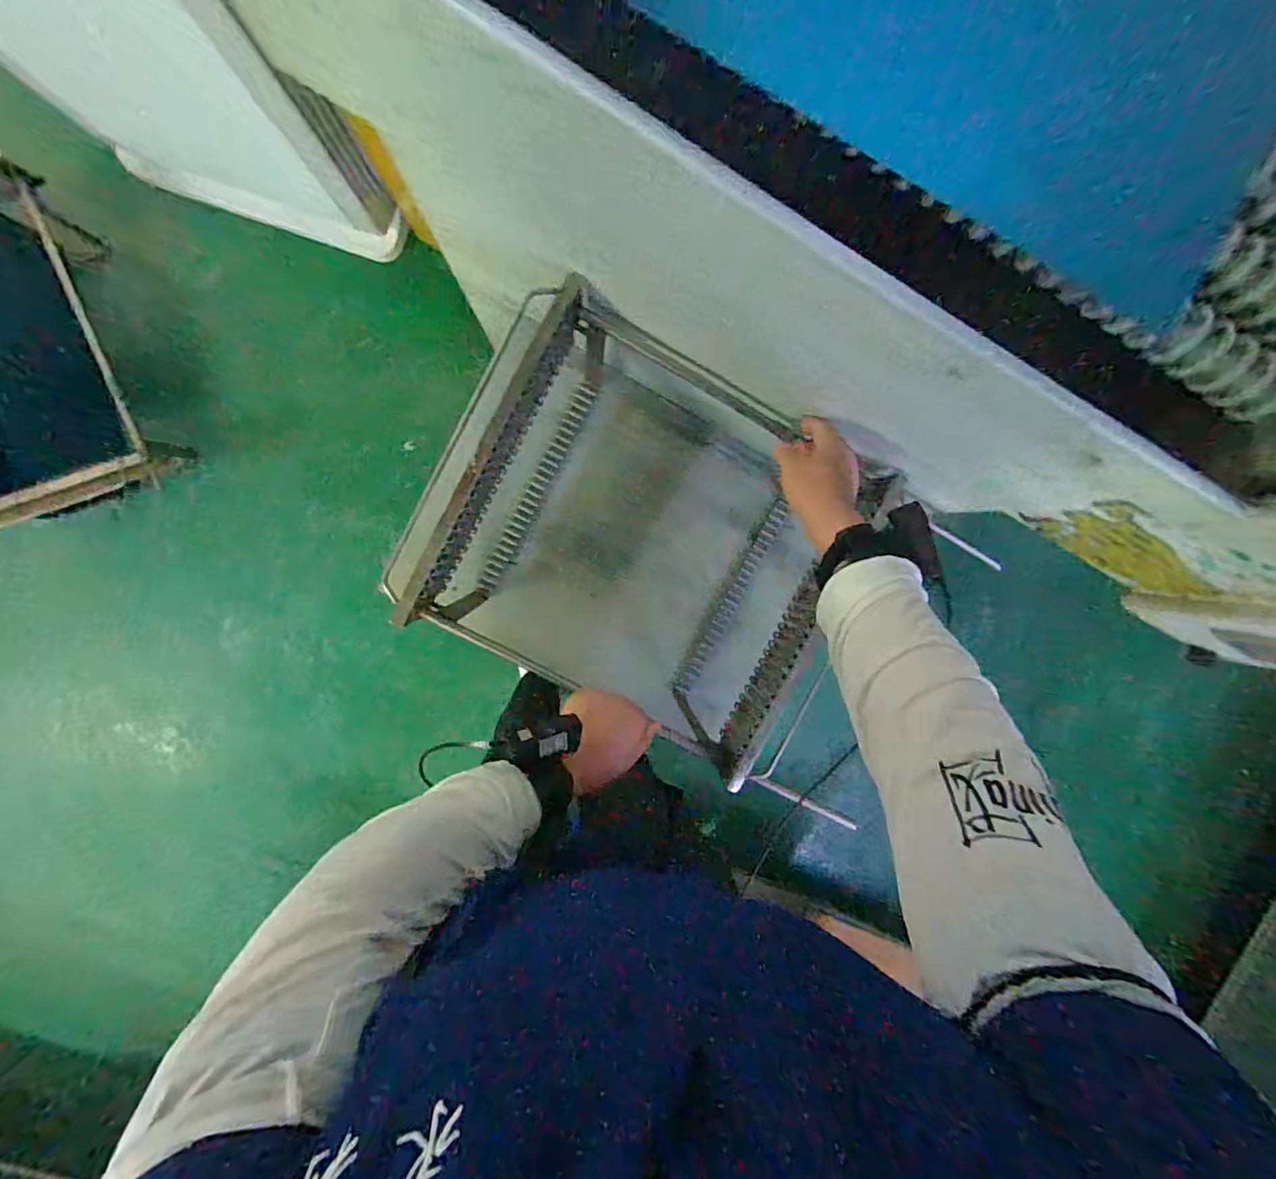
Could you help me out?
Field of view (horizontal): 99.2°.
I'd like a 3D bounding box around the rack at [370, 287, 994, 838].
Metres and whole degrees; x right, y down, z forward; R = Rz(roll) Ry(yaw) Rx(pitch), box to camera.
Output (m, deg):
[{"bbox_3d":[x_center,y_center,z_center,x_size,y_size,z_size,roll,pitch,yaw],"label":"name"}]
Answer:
[{"bbox_3d":[0.008,-0.062,0.726,0.465,0.284,0.450,28,94,-7],"label":"rack"}]

